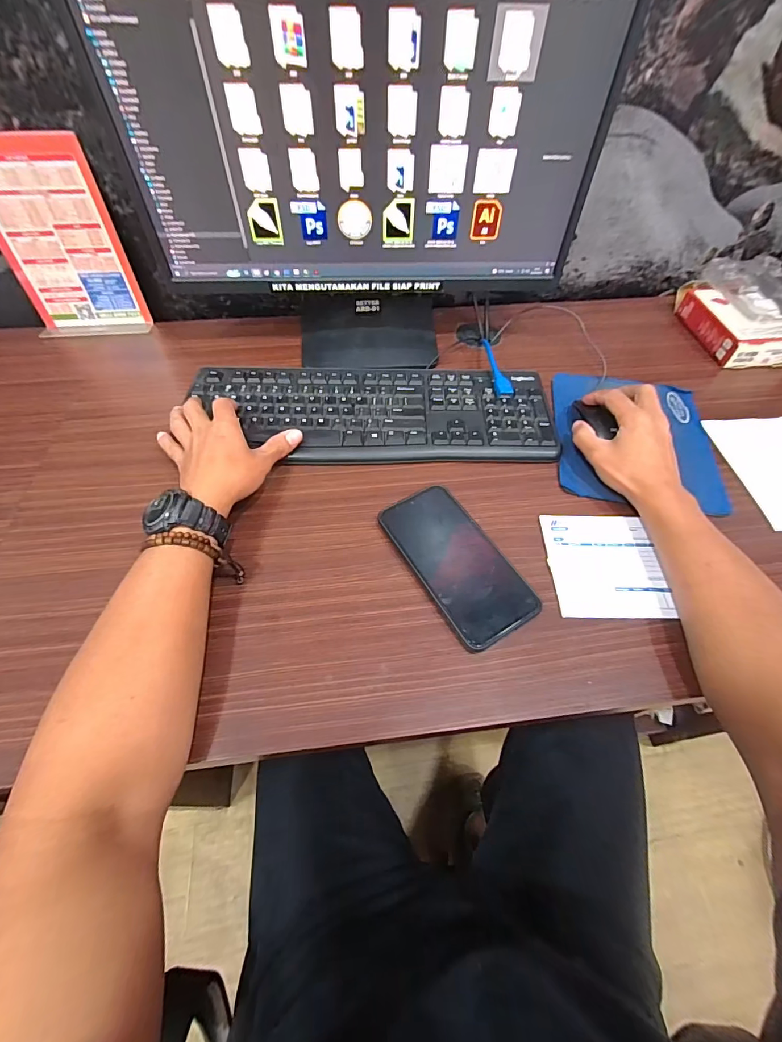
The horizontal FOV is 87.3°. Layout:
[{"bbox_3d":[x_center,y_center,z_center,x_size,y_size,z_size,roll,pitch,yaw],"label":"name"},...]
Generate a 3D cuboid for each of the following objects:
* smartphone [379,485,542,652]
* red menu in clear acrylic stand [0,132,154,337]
[{"bbox_3d":[0.060,0.037,0.384,0.078,0.015,0.158,-26,61,-17],"label":"smartphone"},{"bbox_3d":[-0.431,-0.355,0.533,0.150,0.203,0.054,-7,57,-6],"label":"red menu in clear acrylic stand"}]

